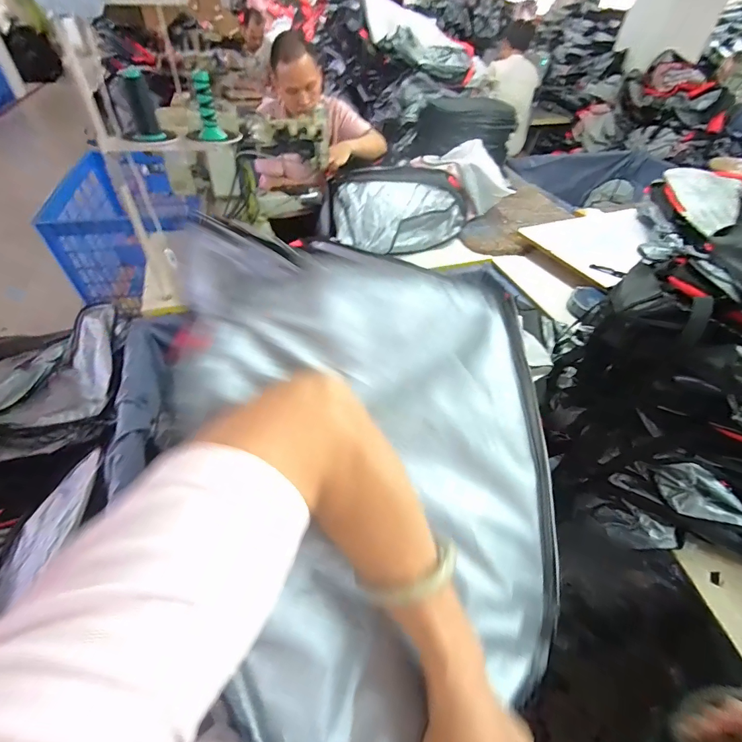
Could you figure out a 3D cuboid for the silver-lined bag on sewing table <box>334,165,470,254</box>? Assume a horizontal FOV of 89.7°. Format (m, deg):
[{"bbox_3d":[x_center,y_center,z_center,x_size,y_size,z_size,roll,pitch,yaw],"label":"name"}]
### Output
[{"bbox_3d":[0.127,-0.575,1.358,0.547,0.091,0.339,-1,86,-19],"label":"silver-lined bag on sewing table"}]

